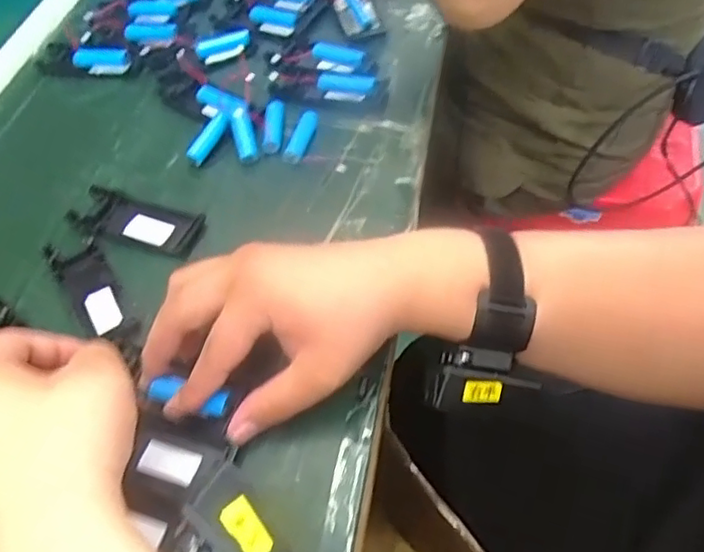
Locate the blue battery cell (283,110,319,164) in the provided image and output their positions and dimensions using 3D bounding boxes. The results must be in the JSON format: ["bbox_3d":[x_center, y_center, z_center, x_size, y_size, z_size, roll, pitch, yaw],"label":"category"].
[{"bbox_3d":[-0.042,-0.115,0.508,0.015,0.013,0.052,13,56,13],"label":"blue battery cell"}]

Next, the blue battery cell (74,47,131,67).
[{"bbox_3d":[-0.238,-0.210,0.585,0.051,0.011,0.017,-3,54,2],"label":"blue battery cell"}]

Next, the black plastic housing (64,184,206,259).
[{"bbox_3d":[-0.165,-0.043,0.470,0.102,0.011,0.044,15,56,15],"label":"black plastic housing"}]

